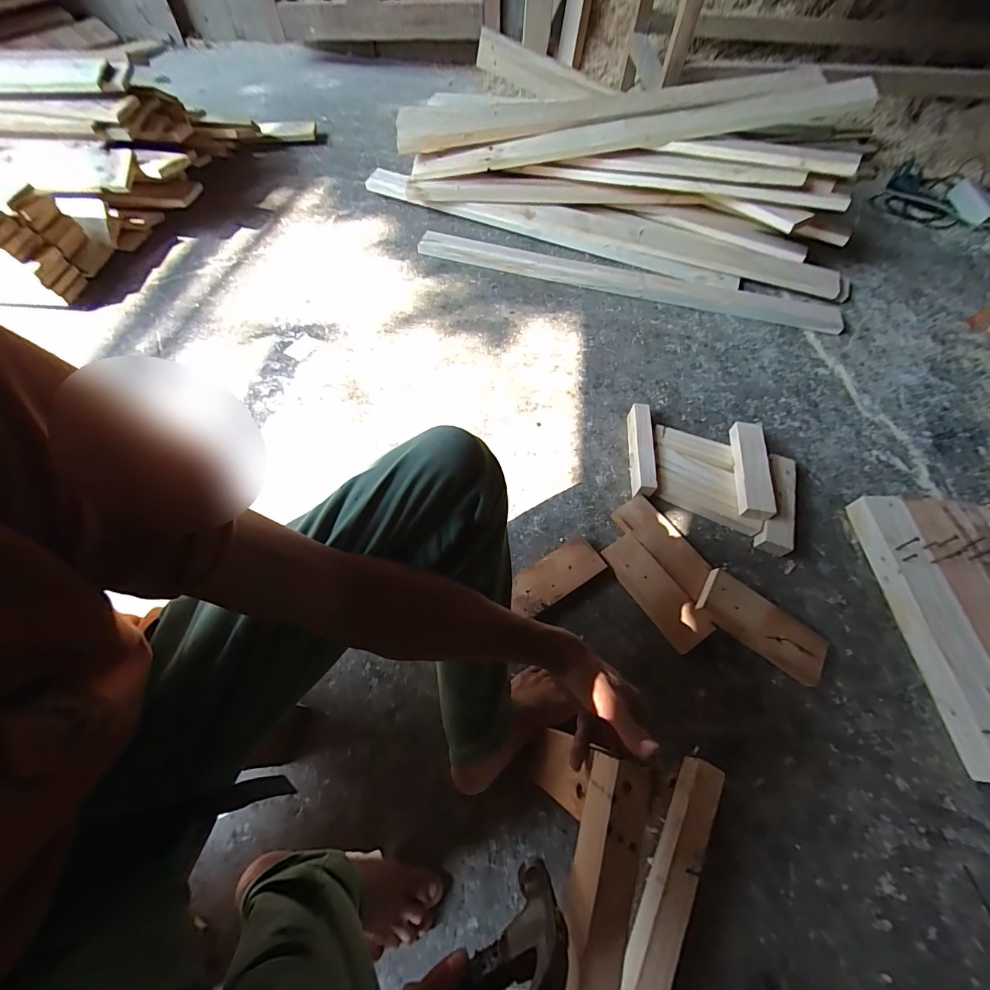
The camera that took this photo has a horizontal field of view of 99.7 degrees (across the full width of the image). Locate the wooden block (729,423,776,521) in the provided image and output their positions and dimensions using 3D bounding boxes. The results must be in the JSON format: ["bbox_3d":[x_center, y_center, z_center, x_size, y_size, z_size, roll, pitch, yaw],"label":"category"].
[{"bbox_3d":[0.477,-0.052,0.778,0.054,0.028,0.207,13,60,3],"label":"wooden block"}]

